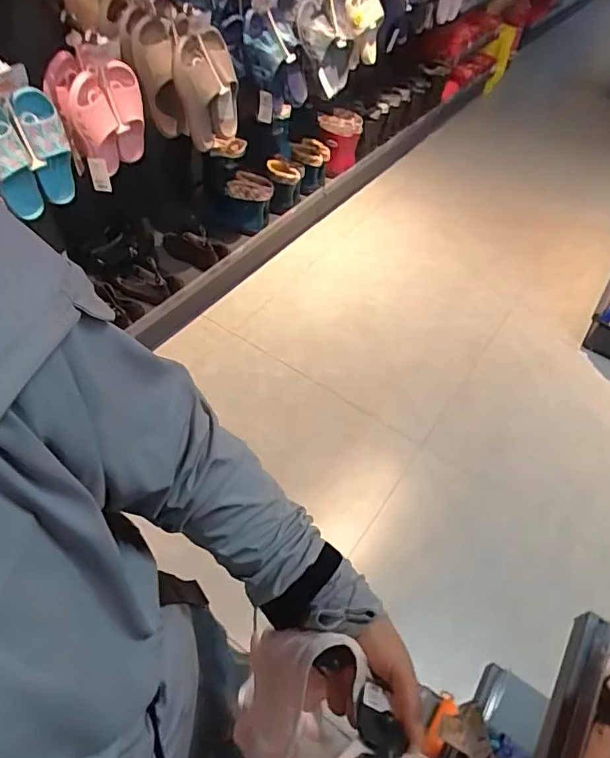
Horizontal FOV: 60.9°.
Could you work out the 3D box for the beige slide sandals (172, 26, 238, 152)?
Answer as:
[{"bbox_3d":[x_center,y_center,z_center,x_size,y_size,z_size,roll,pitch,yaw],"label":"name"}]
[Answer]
[{"bbox_3d":[-0.290,-0.839,1.525,0.188,0.294,0.135,-4,52,-10],"label":"beige slide sandals"}]

